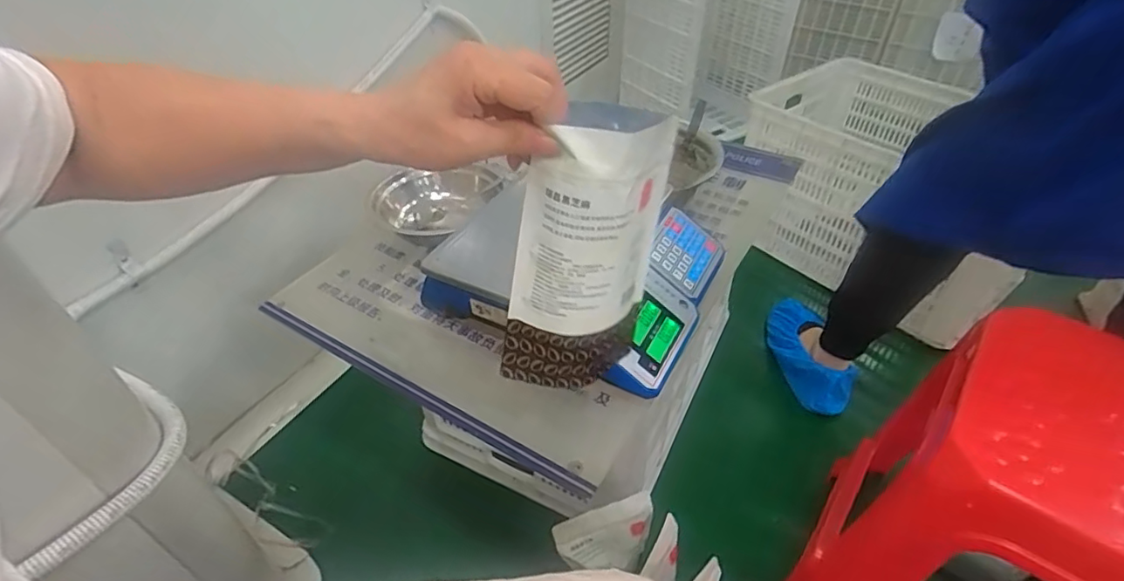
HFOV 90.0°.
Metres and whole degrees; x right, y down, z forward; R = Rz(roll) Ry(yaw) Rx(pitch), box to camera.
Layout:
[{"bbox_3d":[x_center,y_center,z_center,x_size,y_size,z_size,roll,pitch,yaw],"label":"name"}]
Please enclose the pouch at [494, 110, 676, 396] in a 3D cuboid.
[{"bbox_3d":[0.021,-0.023,0.420,0.106,0.225,0.058,-16,43,-34],"label":"pouch"}]

